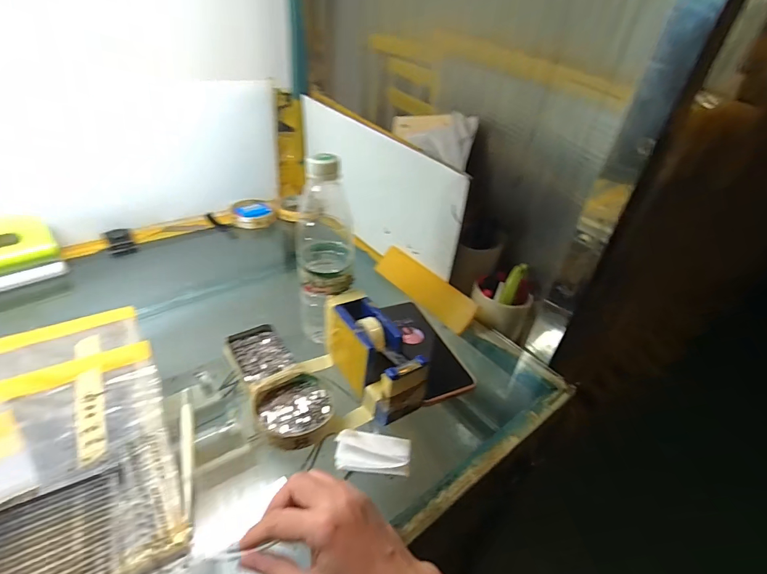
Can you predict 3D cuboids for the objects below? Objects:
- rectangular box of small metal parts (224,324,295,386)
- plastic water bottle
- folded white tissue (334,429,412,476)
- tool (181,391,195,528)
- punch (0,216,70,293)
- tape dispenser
[{"bbox_3d":[-0.140,0.078,0.451,0.063,0.018,0.089,-19,42,-31],"label":"rectangular box of small metal parts"},{"bbox_3d":[-0.065,-0.040,0.442,0.062,0.211,0.061,0,35,-9],"label":"plastic water bottle"},{"bbox_3d":[-0.009,0.151,0.367,0.068,0.015,0.036,7,35,1],"label":"folded white tissue"},{"bbox_3d":[-0.179,0.146,0.360,0.011,0.006,0.133,-9,38,-21],"label":"tool"},{"bbox_3d":[-0.504,-0.050,0.529,0.049,0.073,0.101,33,43,33],"label":"punch"},{"bbox_3d":[-0.014,0.073,0.421,0.049,0.078,0.131,-17,41,-29],"label":"tape dispenser"}]

